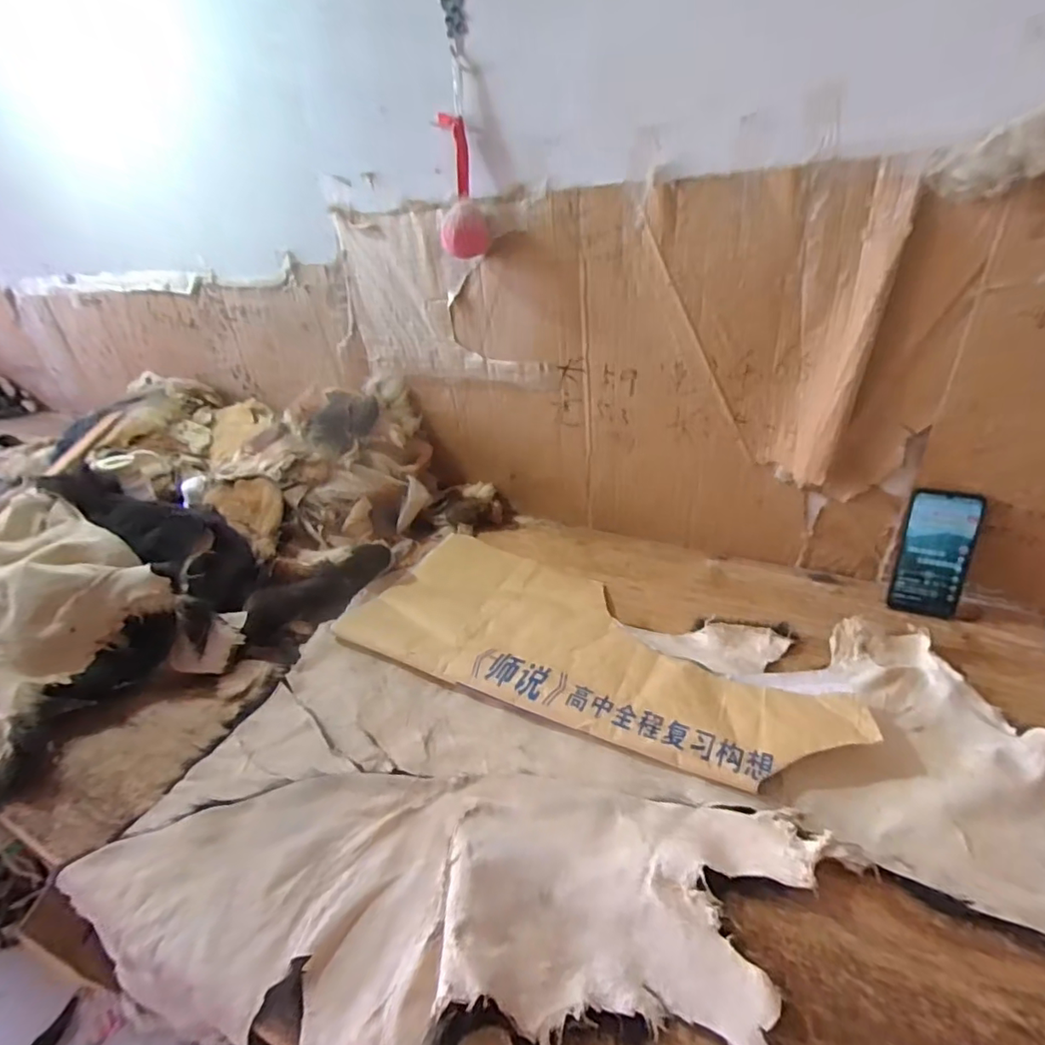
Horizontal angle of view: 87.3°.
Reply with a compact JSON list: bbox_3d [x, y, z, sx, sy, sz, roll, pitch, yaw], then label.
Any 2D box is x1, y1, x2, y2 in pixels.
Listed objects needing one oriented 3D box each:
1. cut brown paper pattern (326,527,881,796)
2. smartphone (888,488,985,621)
[{"bbox_3d":[0.073,0.153,0.699,0.611,0.024,0.279,14,32,29],"label":"cut brown paper pattern"},{"bbox_3d":[0.541,0.042,0.721,0.076,0.168,0.011,11,17,24],"label":"smartphone"}]

